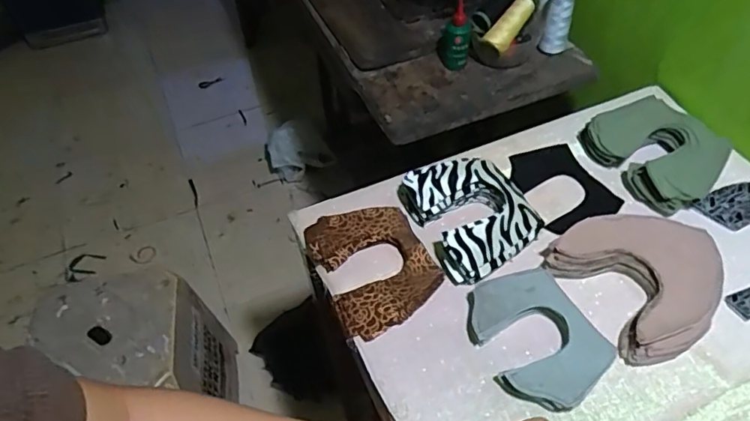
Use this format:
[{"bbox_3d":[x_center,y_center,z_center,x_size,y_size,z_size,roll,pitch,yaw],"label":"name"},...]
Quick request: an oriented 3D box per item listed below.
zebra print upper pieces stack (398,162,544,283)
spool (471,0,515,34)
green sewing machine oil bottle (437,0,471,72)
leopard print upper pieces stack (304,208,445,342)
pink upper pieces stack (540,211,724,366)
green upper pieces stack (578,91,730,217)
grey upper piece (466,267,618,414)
[{"bbox_3d":[0.123,0.003,0.703,0.133,0.049,0.167,-23,53,-15],"label":"zebra print upper pieces stack"},{"bbox_3d":[0.211,-0.349,0.923,0.124,0.031,0.032,-45,60,-6],"label":"spool"},{"bbox_3d":[0.134,-0.292,0.910,0.050,0.109,0.045,1,51,3],"label":"green sewing machine oil bottle"},{"bbox_3d":[-0.002,0.065,0.680,0.130,0.023,0.170,-22,53,-14],"label":"leopard print upper pieces stack"},{"bbox_3d":[0.319,0.076,0.643,0.173,0.039,0.176,-23,53,-15],"label":"pink upper pieces stack"},{"bbox_3d":[0.386,-0.084,0.752,0.142,0.049,0.173,-33,57,-22],"label":"green upper pieces stack"},{"bbox_3d":[0.175,0.139,0.599,0.118,0.027,0.155,-23,53,-16],"label":"grey upper piece"}]

